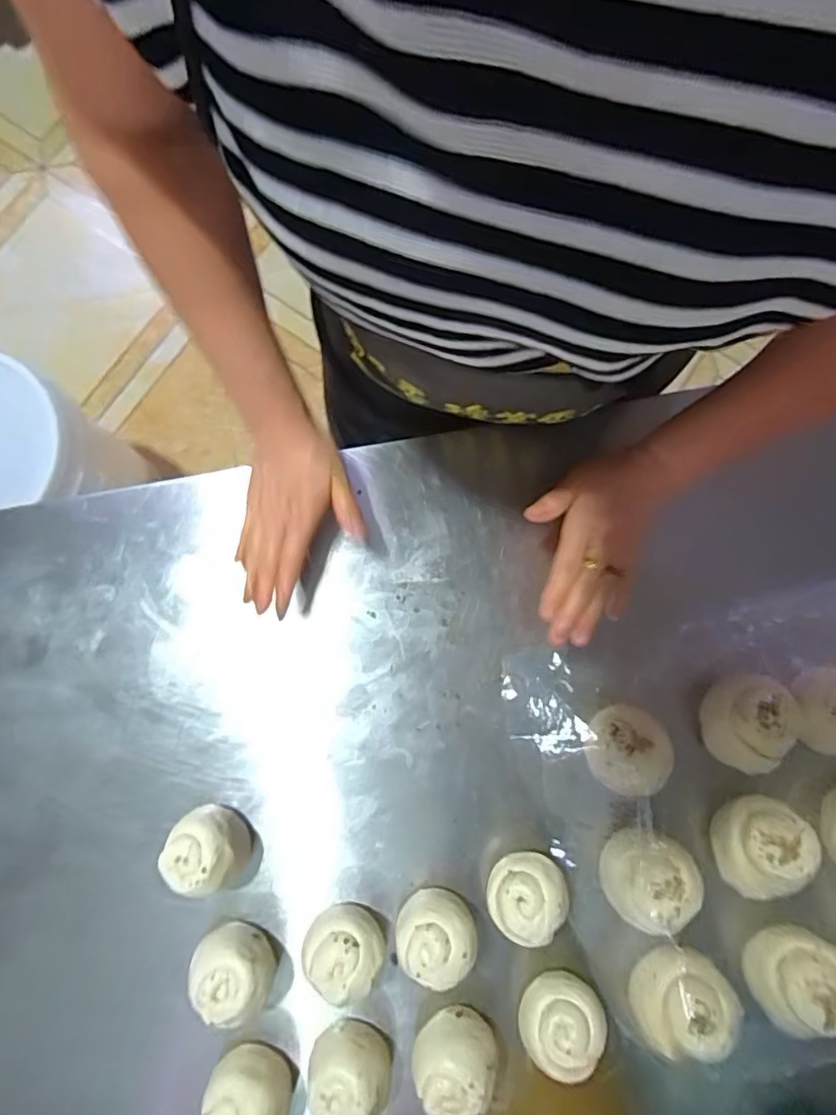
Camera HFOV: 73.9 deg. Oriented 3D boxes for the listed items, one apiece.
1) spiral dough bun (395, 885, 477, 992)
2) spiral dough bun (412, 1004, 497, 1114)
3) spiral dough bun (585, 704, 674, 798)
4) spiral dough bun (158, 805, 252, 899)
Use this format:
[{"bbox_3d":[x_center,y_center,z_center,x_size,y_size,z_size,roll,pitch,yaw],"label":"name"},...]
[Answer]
[{"bbox_3d":[0.015,0.293,0.434,0.056,0.046,0.056,0,82,1],"label":"spiral dough bun"},{"bbox_3d":[0.026,0.379,0.416,0.057,0.042,0.059,0,82,1],"label":"spiral dough bun"},{"bbox_3d":[0.166,0.154,0.446,0.064,0.041,0.063,-29,83,-4],"label":"spiral dough bun"},{"bbox_3d":[-0.164,0.225,0.432,0.052,0.048,0.056,0,82,1],"label":"spiral dough bun"}]

